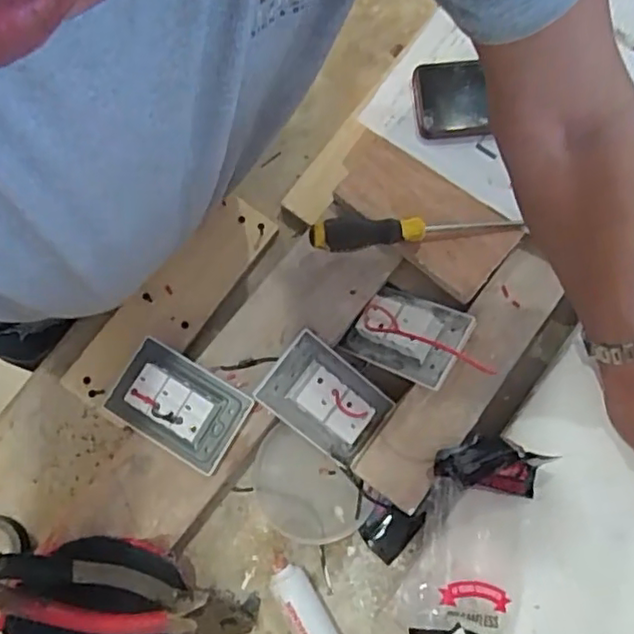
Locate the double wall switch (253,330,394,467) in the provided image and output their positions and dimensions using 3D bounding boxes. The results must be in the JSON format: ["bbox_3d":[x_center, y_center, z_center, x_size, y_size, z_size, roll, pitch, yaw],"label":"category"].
[{"bbox_3d":[0.012,0.077,0.562,0.115,0.040,0.079,41,81,-16],"label":"double wall switch"}]

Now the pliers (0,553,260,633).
[{"bbox_3d":[-0.154,0.238,0.520,0.234,0.028,0.056,23,77,-25],"label":"pliers"}]

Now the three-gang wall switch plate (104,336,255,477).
[{"bbox_3d":[-0.125,0.076,0.549,0.116,0.034,0.079,30,79,5],"label":"three-gang wall switch plate"}]

